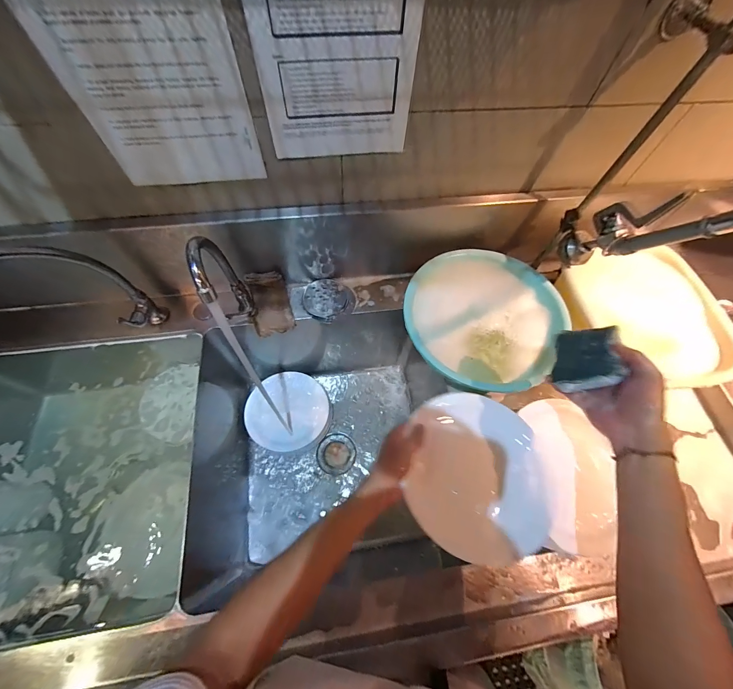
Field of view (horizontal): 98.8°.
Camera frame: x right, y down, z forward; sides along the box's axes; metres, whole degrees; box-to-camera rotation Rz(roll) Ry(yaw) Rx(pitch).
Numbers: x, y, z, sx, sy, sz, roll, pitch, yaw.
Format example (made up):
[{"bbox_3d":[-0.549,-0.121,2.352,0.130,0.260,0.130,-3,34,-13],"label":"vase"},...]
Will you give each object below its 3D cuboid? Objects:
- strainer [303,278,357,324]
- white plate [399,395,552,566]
[{"bbox_3d":[-0.092,-0.105,0.750,0.113,0.022,0.102,36,68,14],"label":"strainer"},{"bbox_3d":[0.164,0.183,0.461,0.200,0.032,0.220,1,64,-2],"label":"white plate"}]

